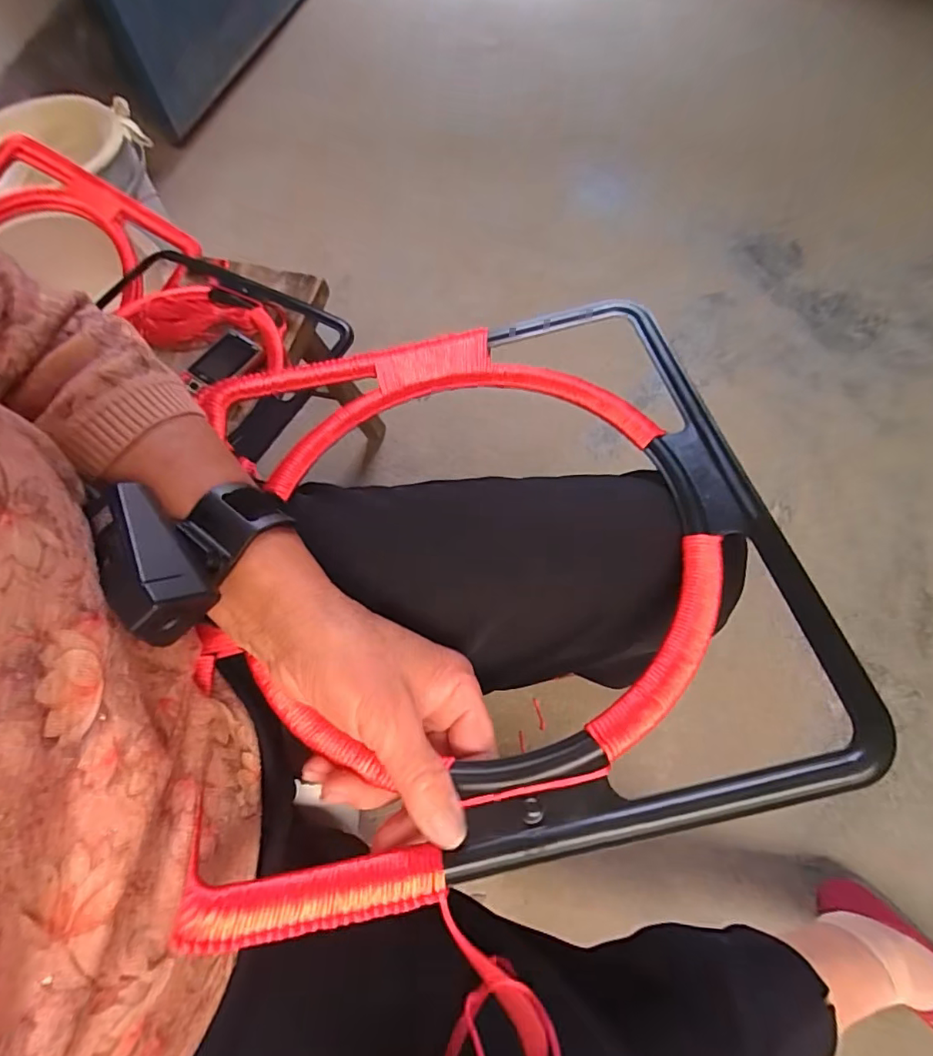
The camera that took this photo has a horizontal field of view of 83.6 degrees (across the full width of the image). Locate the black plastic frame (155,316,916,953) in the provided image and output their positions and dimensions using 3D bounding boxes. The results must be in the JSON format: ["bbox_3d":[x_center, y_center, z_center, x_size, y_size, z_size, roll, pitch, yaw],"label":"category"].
[{"bbox_3d":[0.006,0.003,0.302,0.312,0.018,0.336,-13,60,0],"label":"black plastic frame"}]

